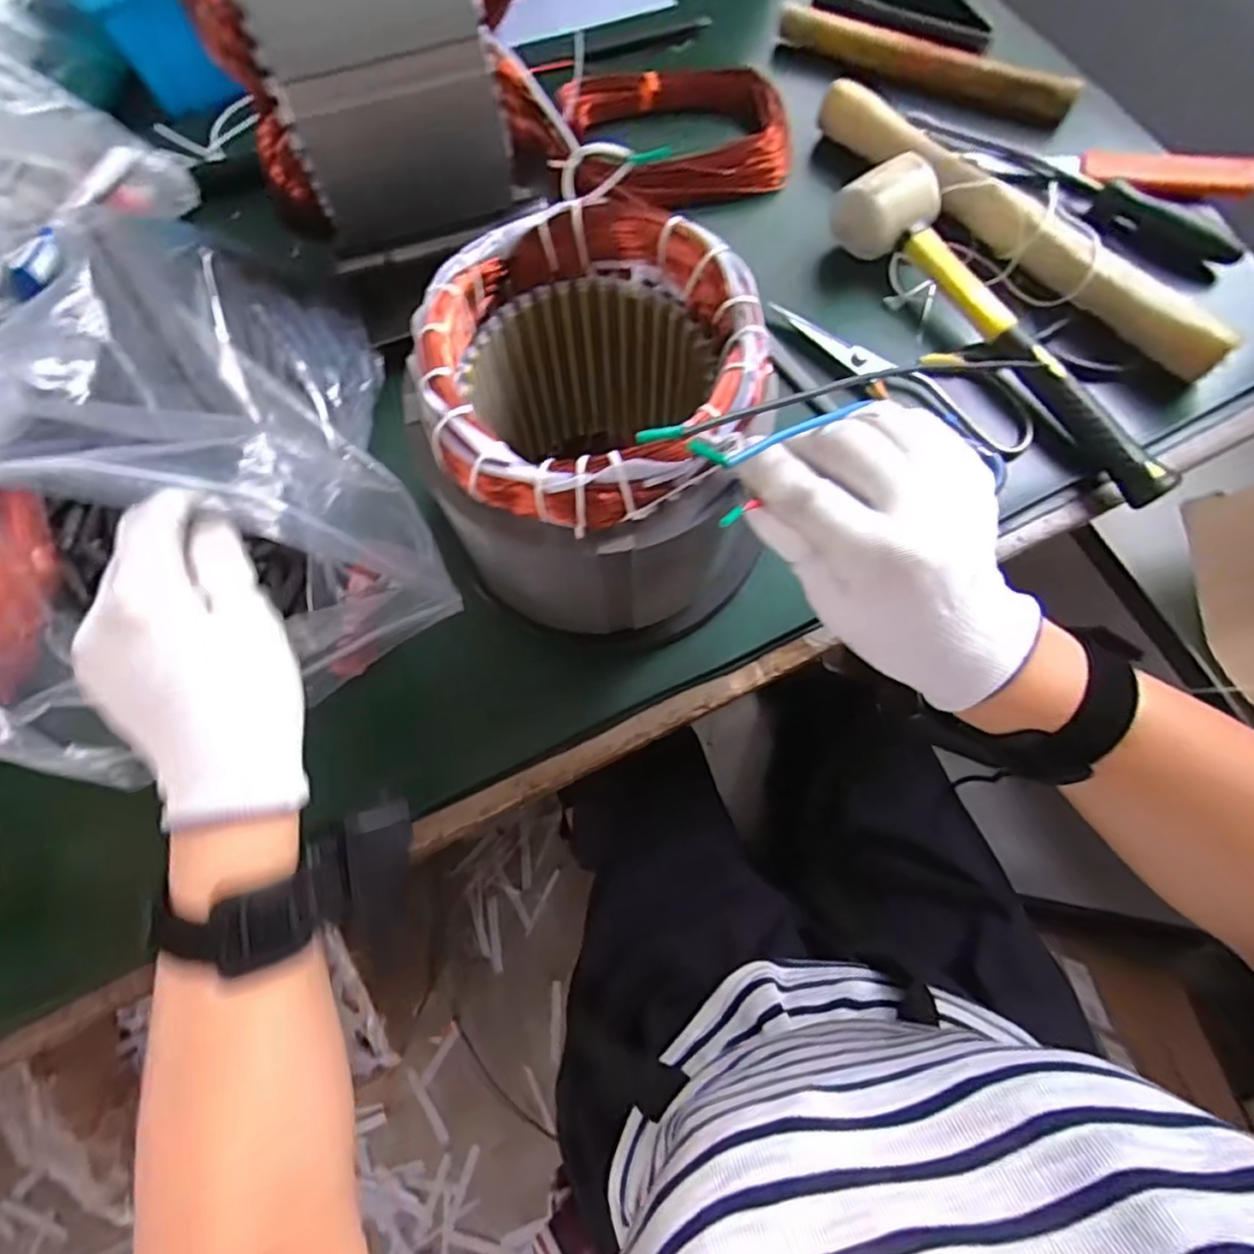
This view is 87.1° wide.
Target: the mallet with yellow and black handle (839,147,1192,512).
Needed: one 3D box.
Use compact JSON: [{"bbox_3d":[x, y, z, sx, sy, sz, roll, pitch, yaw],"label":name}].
[{"bbox_3d":[0.251,-0.199,0.427,0.061,0.047,0.282,-38,76,-10],"label":"mallet with yellow and black handle"}]

